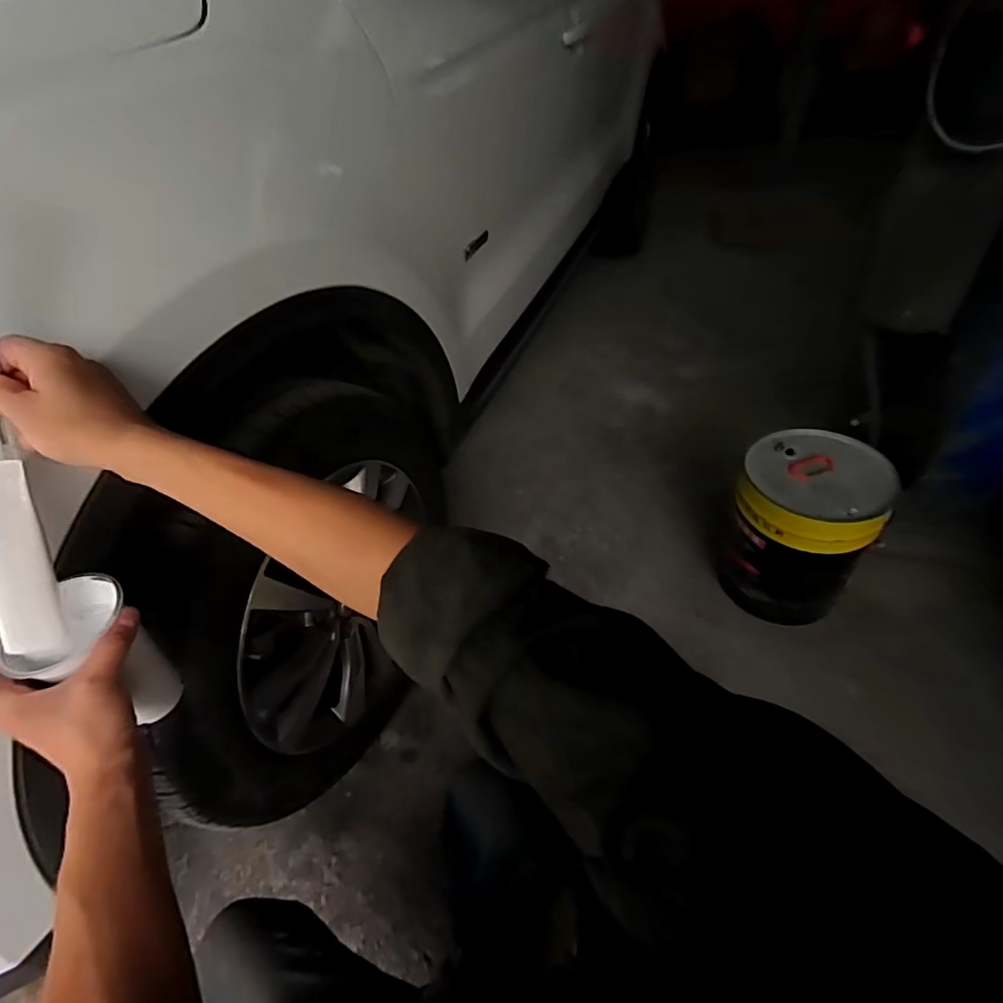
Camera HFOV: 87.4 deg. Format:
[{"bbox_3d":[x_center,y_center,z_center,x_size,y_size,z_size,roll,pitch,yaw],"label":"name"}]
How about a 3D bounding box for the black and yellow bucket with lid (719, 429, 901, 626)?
[{"bbox_3d":[0.592,0.060,1.066,0.244,0.351,0.219,23,52,27],"label":"black and yellow bucket with lid"}]

